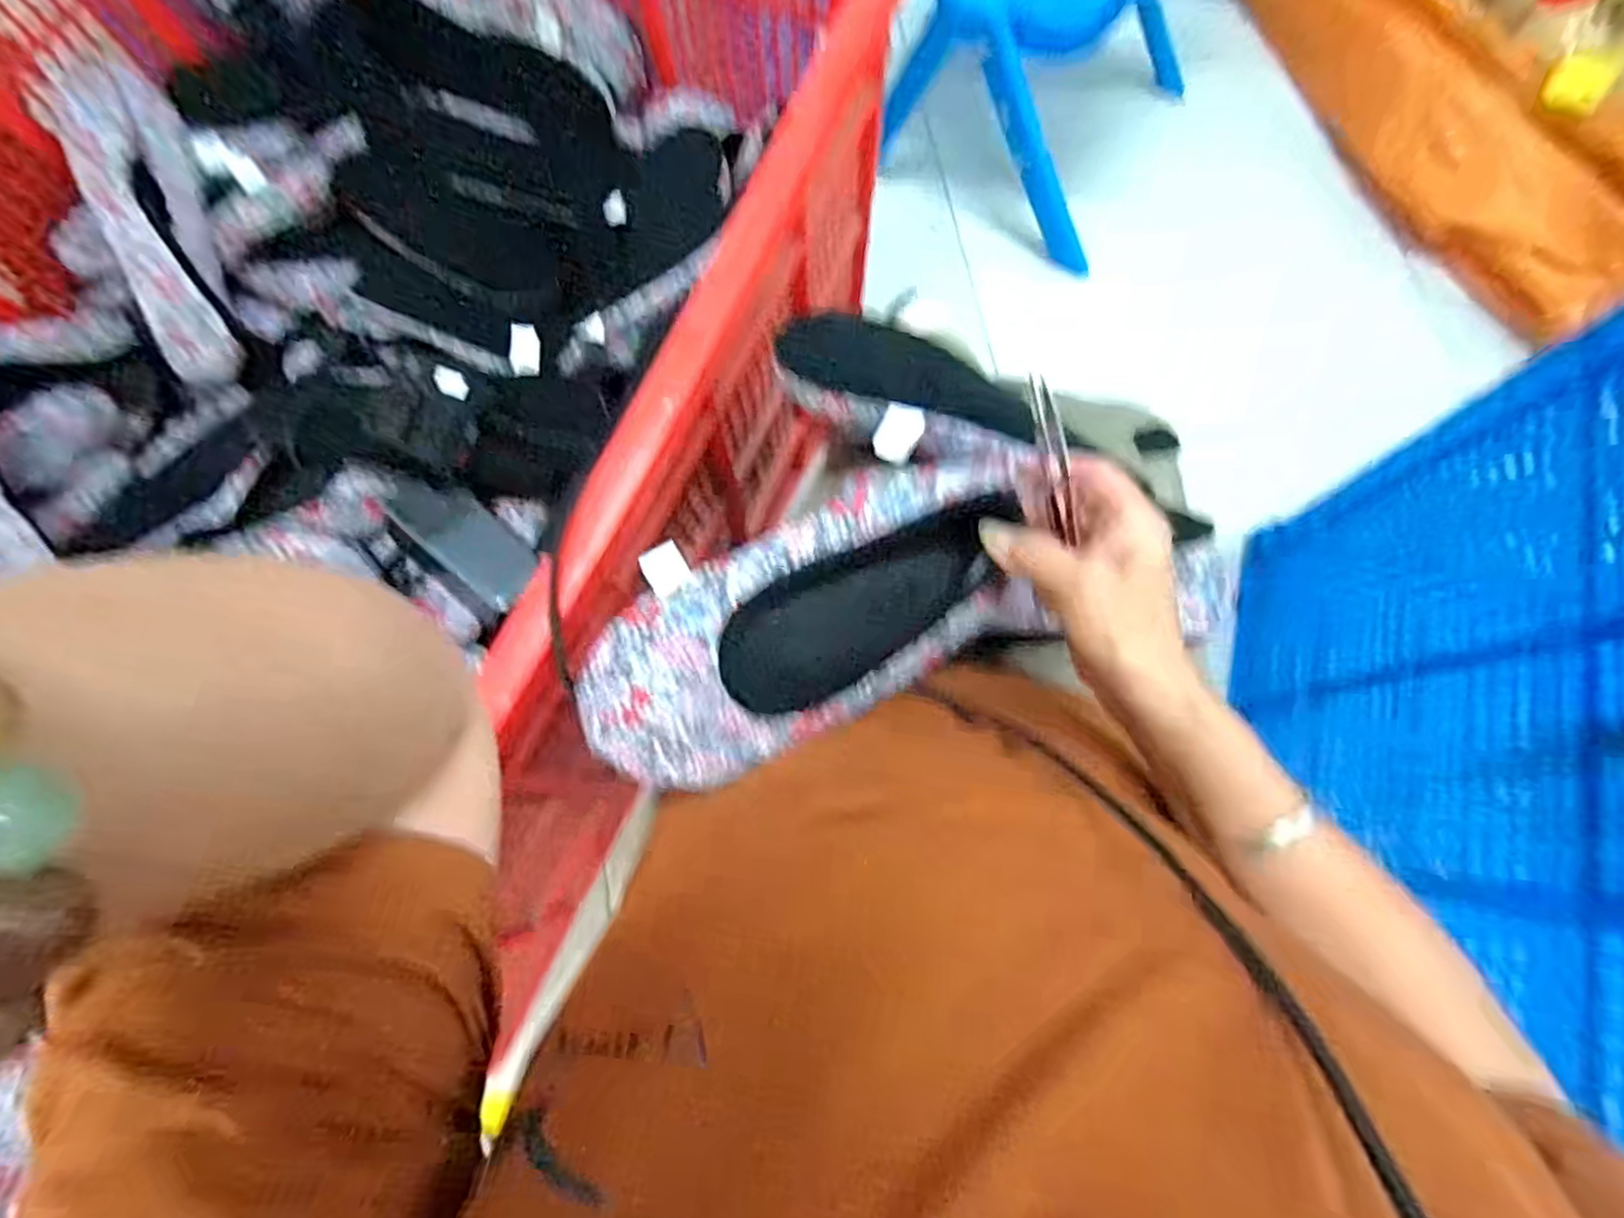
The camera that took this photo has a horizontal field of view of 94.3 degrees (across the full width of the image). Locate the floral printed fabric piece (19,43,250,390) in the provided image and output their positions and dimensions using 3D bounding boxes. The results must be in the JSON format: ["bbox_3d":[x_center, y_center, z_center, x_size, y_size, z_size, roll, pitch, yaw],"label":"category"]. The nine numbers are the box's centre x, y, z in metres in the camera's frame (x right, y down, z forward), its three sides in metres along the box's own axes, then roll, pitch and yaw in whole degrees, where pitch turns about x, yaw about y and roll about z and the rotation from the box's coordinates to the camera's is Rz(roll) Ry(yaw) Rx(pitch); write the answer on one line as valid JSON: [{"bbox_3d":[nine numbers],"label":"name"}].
[{"bbox_3d":[-0.578,-0.339,0.664,0.076,0.066,0.278,-17,97,-4],"label":"floral printed fabric piece"}]

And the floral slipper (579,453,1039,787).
[{"bbox_3d":[-0.008,0.003,0.384,0.242,0.045,0.108,-30,76,4],"label":"floral slipper"}]

